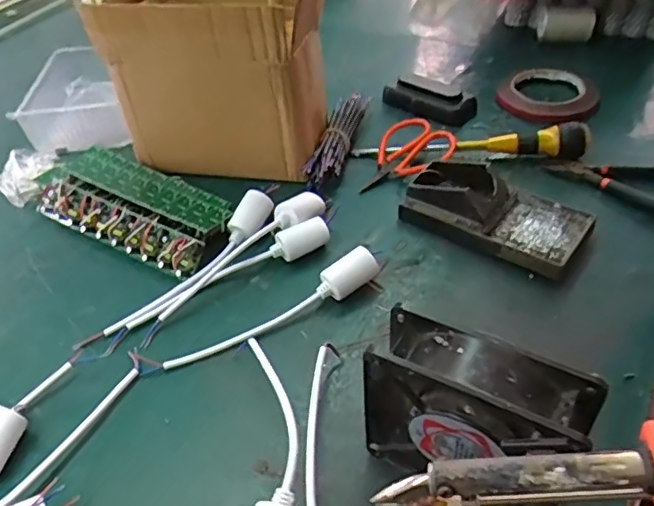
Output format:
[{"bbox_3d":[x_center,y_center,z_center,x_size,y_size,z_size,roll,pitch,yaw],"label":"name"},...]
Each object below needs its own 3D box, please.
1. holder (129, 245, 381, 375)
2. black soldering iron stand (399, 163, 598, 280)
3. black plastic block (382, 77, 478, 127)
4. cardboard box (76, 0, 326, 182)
[{"bbox_3d":[-0.050,0.045,0.470,0.210,0.035,0.039,-23,47,-18],"label":"holder"},{"bbox_3d":[0.151,-0.039,0.529,0.156,0.042,0.081,27,52,28],"label":"black soldering iron stand"},{"bbox_3d":[0.118,-0.182,0.684,0.104,0.033,0.043,30,54,30],"label":"black plastic block"},{"bbox_3d":[-0.099,-0.191,0.597,0.197,0.173,0.154,8,45,12],"label":"cardboard box"}]

